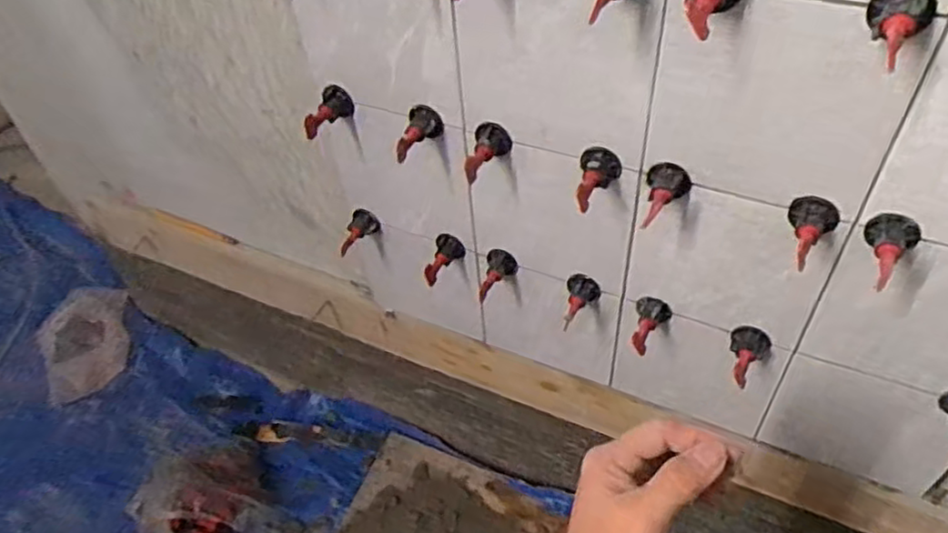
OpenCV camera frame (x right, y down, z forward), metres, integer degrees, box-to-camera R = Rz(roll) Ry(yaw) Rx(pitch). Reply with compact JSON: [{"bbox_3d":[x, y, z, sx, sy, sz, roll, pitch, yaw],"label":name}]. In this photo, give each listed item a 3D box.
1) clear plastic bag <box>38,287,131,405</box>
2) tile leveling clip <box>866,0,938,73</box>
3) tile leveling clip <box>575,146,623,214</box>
[{"bbox_3d":[-0.700,0.140,1.224,0.145,0.206,0.034,2,13,-16],"label":"clear plastic bag"},{"bbox_3d":[0.216,-0.124,0.350,0.030,0.025,0.045,24,54,24],"label":"tile leveling clip"},{"bbox_3d":[0.093,-0.062,0.508,0.030,0.026,0.050,7,49,11],"label":"tile leveling clip"}]

